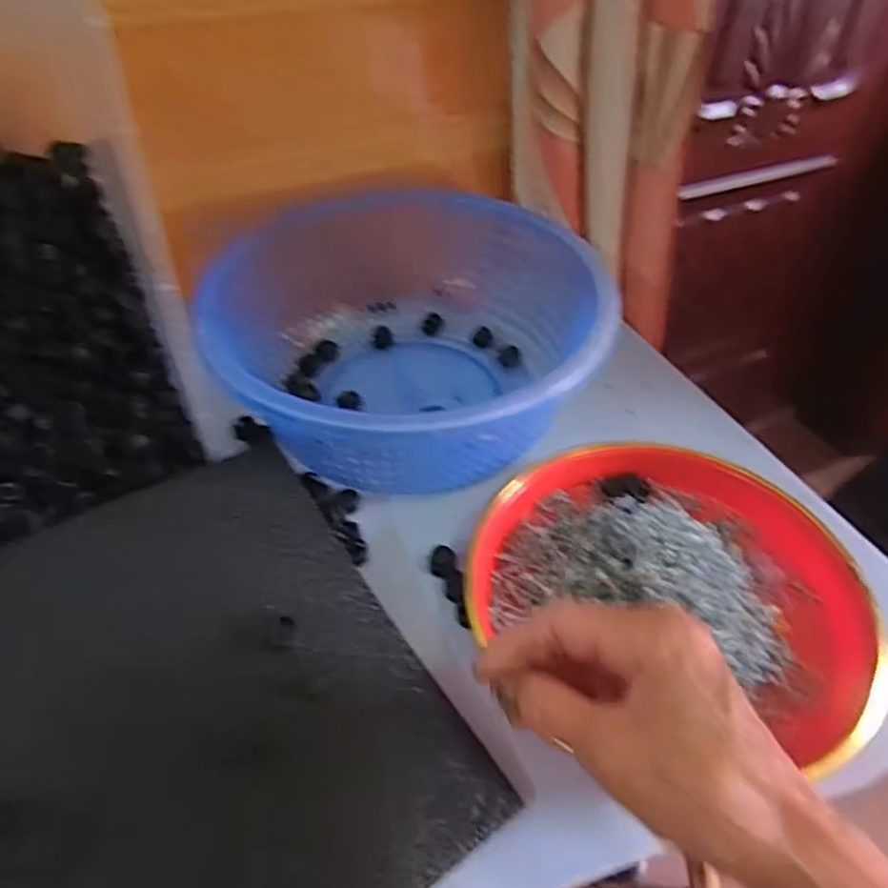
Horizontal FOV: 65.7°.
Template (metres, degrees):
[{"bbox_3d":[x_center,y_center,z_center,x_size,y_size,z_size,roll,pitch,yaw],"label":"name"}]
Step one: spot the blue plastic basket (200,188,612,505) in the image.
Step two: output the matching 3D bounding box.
[{"bbox_3d":[-0.026,-0.084,0.512,0.253,0.107,0.257,-7,45,-9],"label":"blue plastic basket"}]

